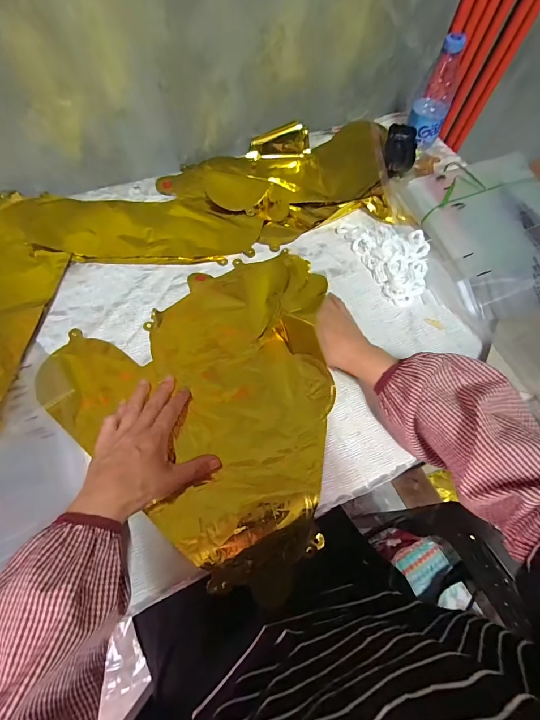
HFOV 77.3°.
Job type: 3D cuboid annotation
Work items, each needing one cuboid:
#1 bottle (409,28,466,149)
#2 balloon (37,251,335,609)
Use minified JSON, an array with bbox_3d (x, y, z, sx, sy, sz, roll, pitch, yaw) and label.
[{"bbox_3d":[0.301,-0.478,0.608,0.062,0.158,0.058,23,63,7],"label":"bottle"},{"bbox_3d":[-0.100,0.025,0.406,0.334,0.048,0.392,6,62,1],"label":"balloon"}]

